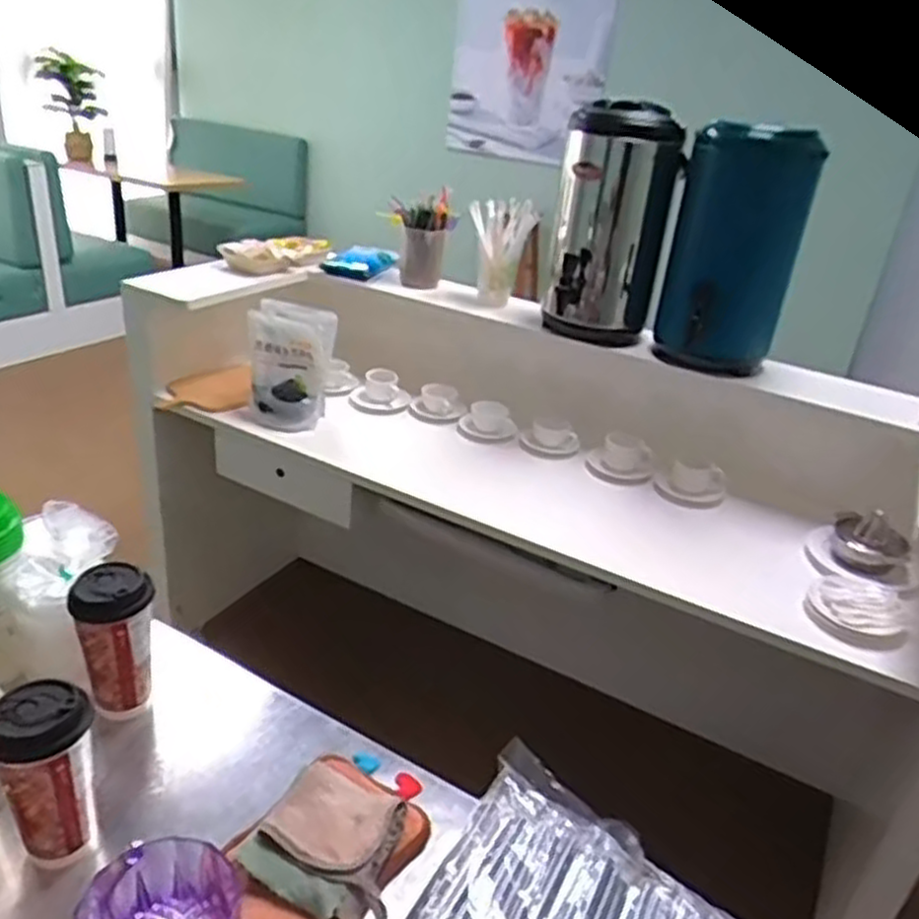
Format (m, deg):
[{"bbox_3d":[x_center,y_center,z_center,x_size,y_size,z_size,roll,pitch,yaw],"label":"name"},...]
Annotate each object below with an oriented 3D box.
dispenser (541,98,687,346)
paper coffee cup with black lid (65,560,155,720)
[{"bbox_3d":[0.330,-0.502,1.694,0.241,0.475,0.232,11,27,8],"label":"dispenser"},{"bbox_3d":[-0.392,0.212,0.898,0.080,0.176,0.080,-6,30,-23],"label":"paper coffee cup with black lid"}]

